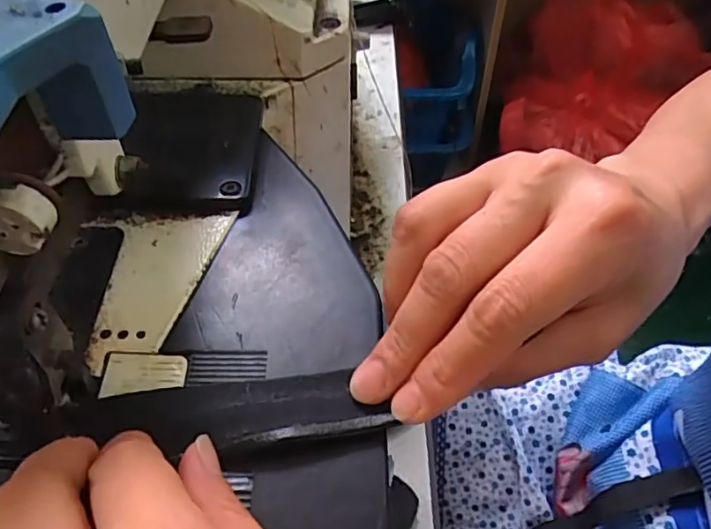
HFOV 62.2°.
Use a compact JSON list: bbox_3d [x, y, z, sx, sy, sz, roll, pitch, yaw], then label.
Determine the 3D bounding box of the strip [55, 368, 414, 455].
[{"bbox_3d":[-0.044,0.048,0.198,0.107,0.006,0.024,-2,55,-3],"label":"strip"}]

